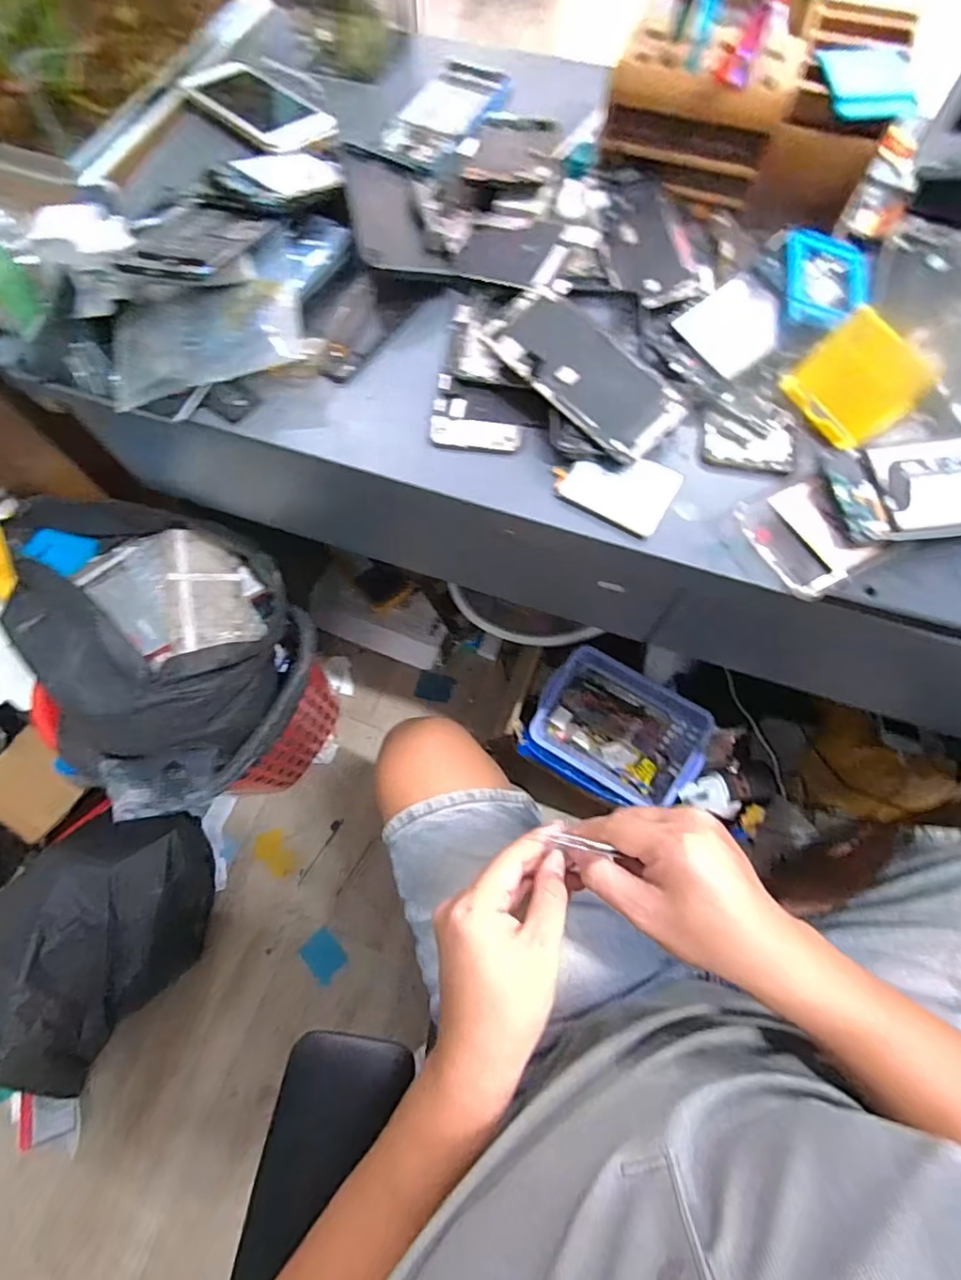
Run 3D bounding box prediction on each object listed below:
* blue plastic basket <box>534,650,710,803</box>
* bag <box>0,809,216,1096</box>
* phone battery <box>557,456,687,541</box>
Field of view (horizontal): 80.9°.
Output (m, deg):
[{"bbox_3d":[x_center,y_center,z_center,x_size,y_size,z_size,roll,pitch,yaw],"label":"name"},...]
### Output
[{"bbox_3d":[0.202,0.135,0.843,0.235,0.077,0.171,29,73,11],"label":"blue plastic basket"},{"bbox_3d":[-0.565,0.429,0.865,0.265,0.238,0.336,40,76,14],"label":"bag"},{"bbox_3d":[0.102,-0.112,0.415,0.076,0.007,0.058,28,73,11],"label":"phone battery"}]

